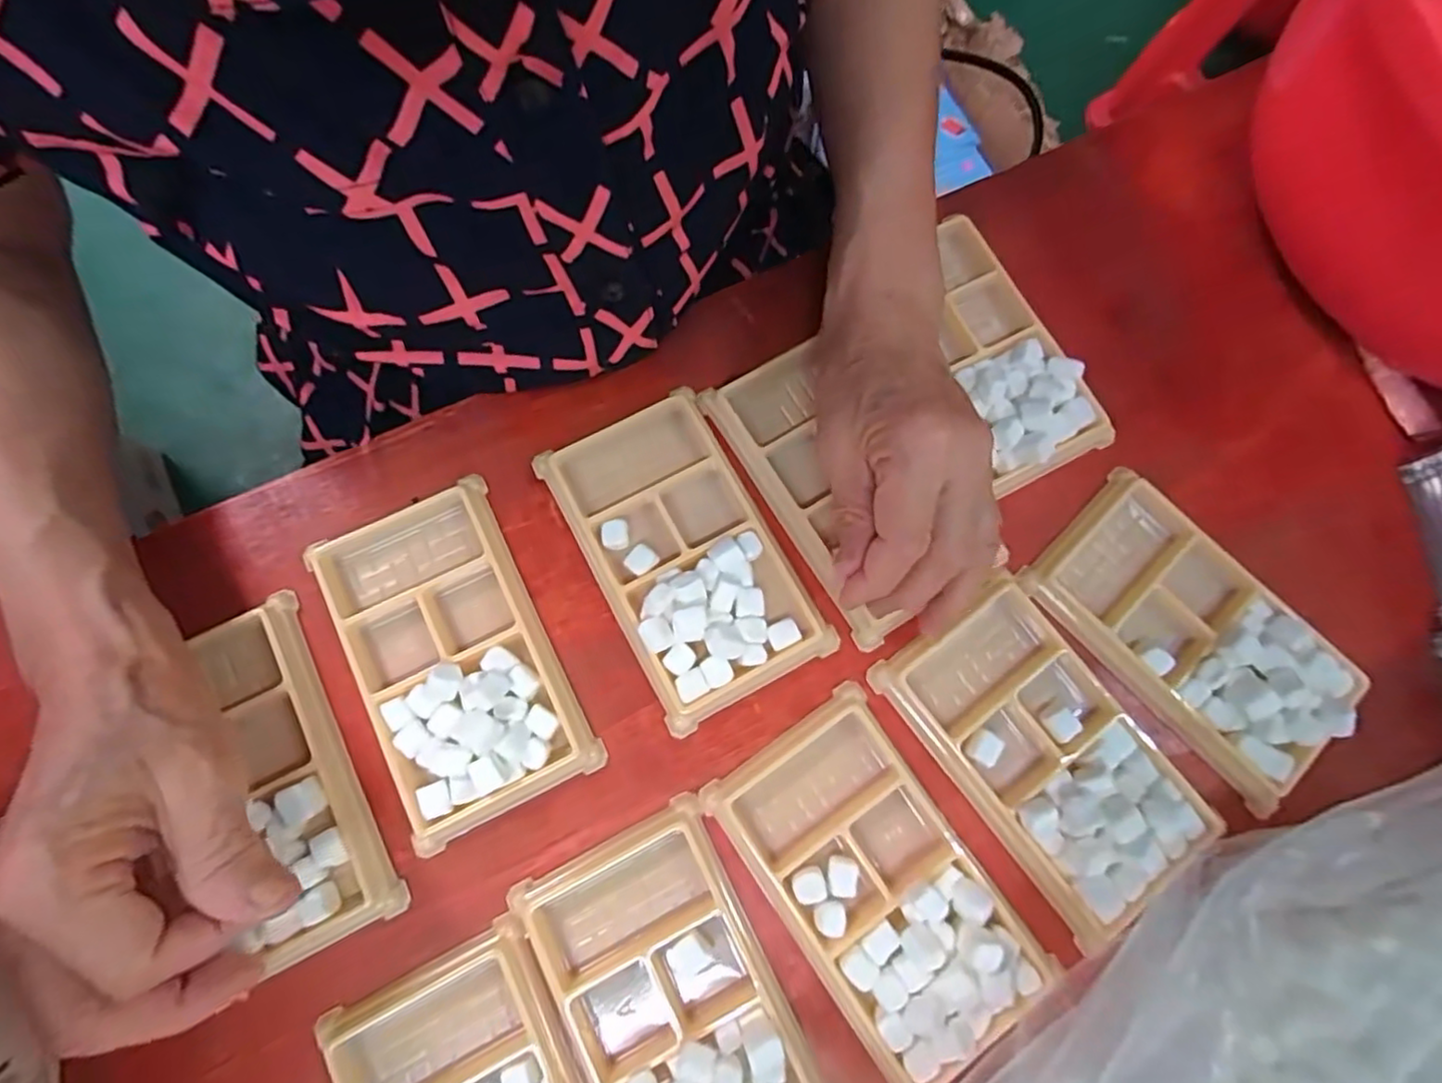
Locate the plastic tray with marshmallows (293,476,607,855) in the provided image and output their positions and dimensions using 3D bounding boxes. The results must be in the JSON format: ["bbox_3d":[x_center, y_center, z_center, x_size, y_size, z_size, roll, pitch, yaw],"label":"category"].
[{"bbox_3d":[-0.113,0.045,0.271,0.075,0.017,0.137,-26,78,-8],"label":"plastic tray with marshmallows"}]

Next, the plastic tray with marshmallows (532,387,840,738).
[{"bbox_3d":[-0.017,0.003,0.283,0.077,0.021,0.135,-27,78,-8],"label":"plastic tray with marshmallows"}]

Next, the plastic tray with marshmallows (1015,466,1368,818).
[{"bbox_3d":[0.202,0.035,0.276,0.071,0.021,0.124,-41,80,-11],"label":"plastic tray with marshmallows"}]

